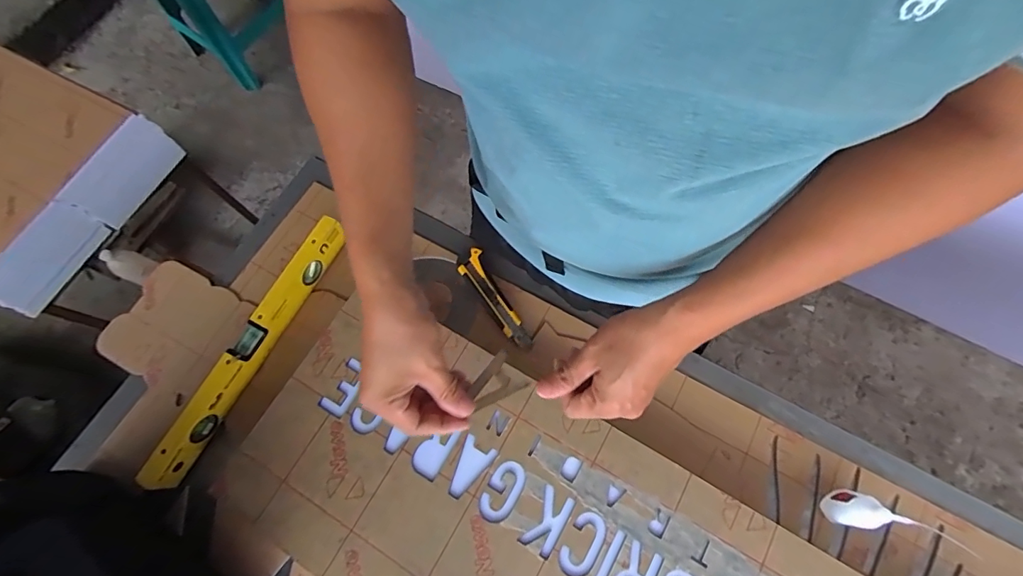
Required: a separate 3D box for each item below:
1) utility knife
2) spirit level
[{"bbox_3d":[-0.025,0.018,0.633,0.038,0.018,0.153,-28,71,-9],"label":"utility knife"},{"bbox_3d":[-0.336,0.074,0.606,0.024,0.059,0.376,26,72,10],"label":"spirit level"}]

